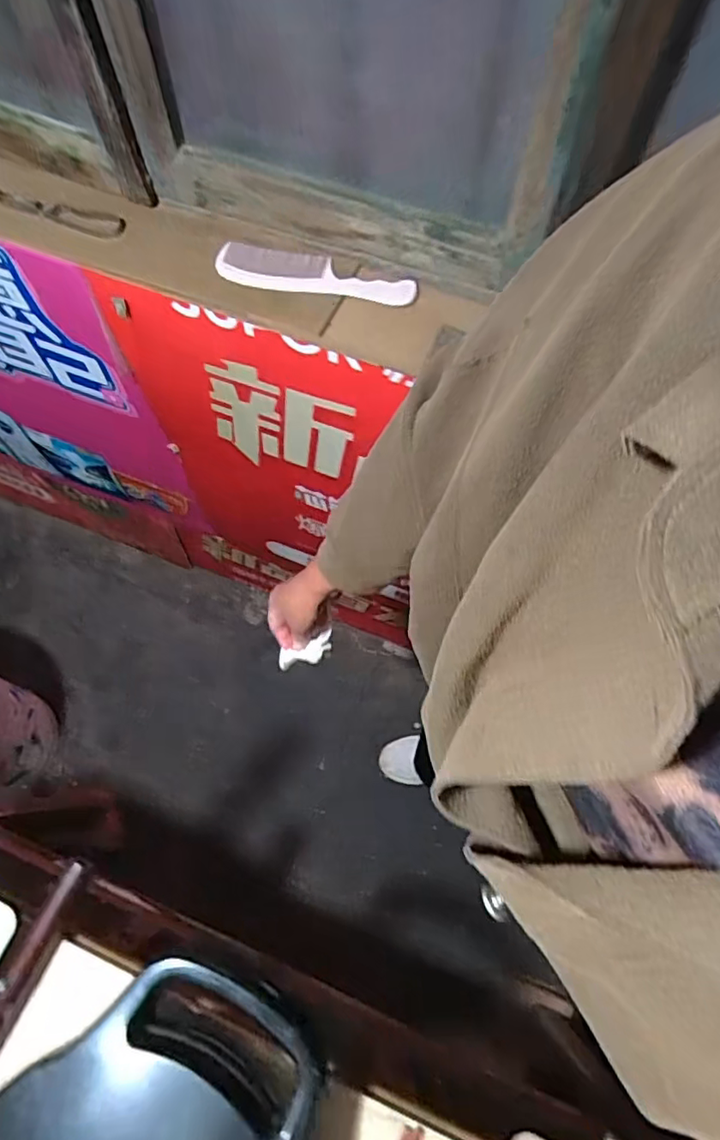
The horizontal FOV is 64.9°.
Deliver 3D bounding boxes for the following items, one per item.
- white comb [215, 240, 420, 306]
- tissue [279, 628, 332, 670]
[{"bbox_3d":[-0.047,-0.309,0.592,0.212,0.015,0.052,12,67,5],"label":"white comb"},{"bbox_3d":[-0.069,0.105,0.719,0.077,0.017,0.032,-24,68,5],"label":"tissue"}]

